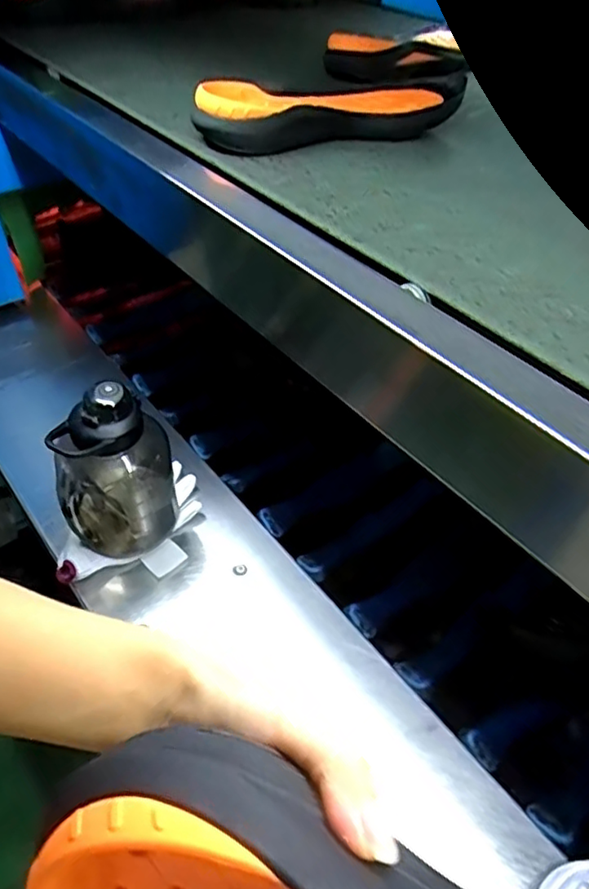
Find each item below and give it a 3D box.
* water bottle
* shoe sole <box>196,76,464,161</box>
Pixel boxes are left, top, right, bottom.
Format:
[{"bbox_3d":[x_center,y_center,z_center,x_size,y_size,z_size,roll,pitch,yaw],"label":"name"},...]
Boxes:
[{"bbox_3d":[-0.203,0.033,0.688,0.130,0.220,0.094,-7,44,-14],"label":"water bottle"},{"bbox_3d":[0.048,-0.340,0.598,0.294,0.058,0.078,-15,47,-22],"label":"shoe sole"}]

